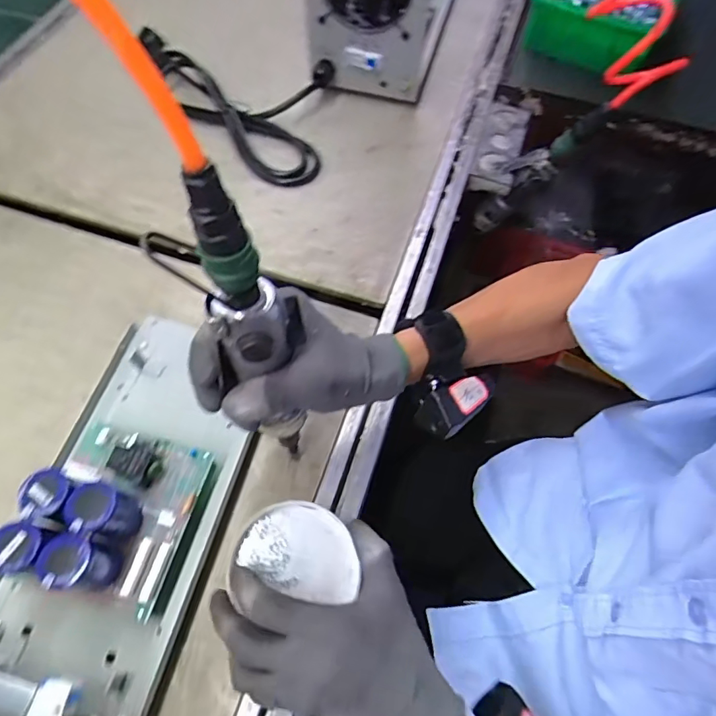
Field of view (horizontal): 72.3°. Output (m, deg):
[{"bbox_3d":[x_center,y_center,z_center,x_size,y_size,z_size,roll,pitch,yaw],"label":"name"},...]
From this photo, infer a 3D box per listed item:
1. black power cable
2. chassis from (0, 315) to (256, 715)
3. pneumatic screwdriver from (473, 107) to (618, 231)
[{"bbox_3d":[-0.144,-0.365,0.656,0.194,0.041,0.349,-36,70,-20],"label":"black power cable"},{"bbox_3d":[-0.186,0.098,0.309,0.144,0.227,0.320,16,63,5],"label":"chassis"},{"bbox_3d":[0.227,-0.243,0.626,0.044,0.206,0.038,10,58,-31],"label":"pneumatic screwdriver"}]

